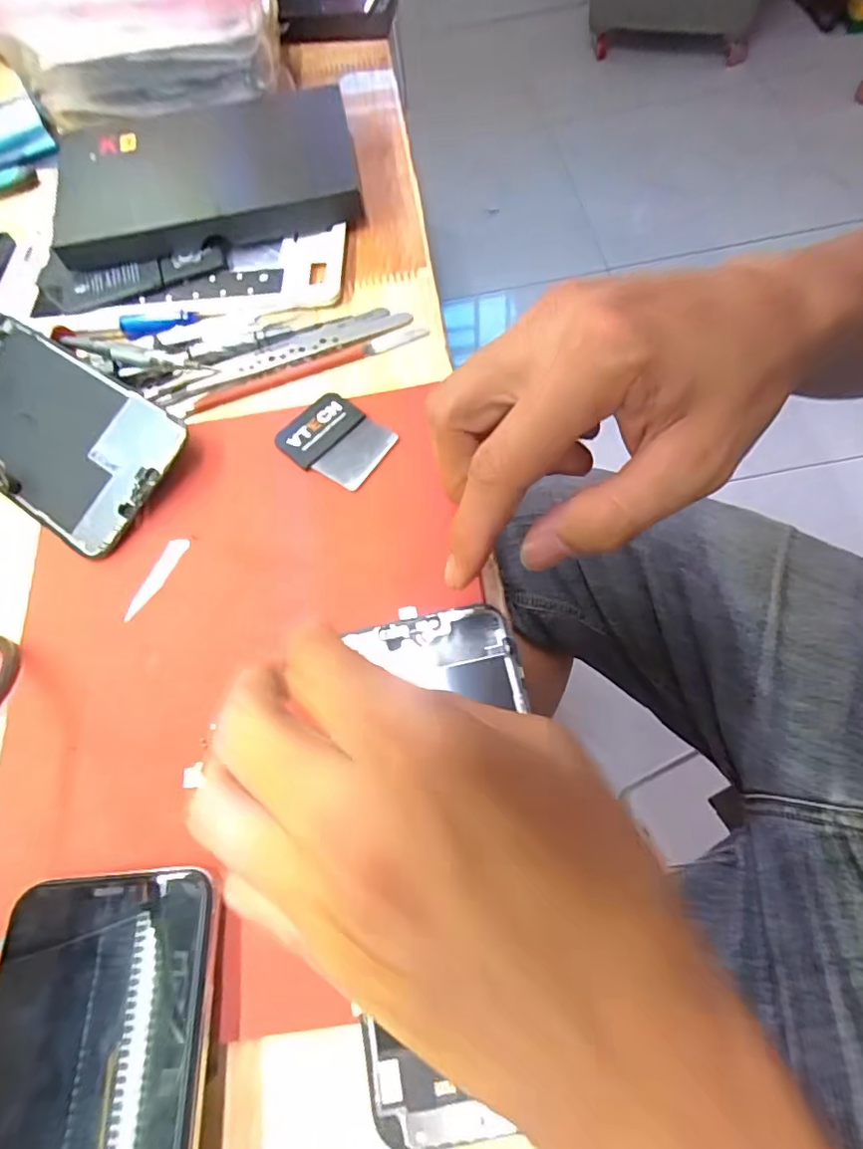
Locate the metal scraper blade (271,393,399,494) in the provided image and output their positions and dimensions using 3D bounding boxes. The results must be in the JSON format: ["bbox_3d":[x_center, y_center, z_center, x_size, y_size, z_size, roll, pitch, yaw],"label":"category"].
[{"bbox_3d":[-0.046,-0.064,0.265,0.049,0.004,0.039,35,71,16],"label":"metal scraper blade"}]

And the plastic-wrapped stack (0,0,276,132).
[{"bbox_3d":[-0.188,-0.357,0.356,0.183,0.066,0.123,-11,66,-3],"label":"plastic-wrapped stack"}]

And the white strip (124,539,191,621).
[{"bbox_3d":[-0.118,0.002,0.243,0.008,0.004,0.041,21,68,11],"label":"white strip"}]

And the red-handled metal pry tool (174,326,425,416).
[{"bbox_3d":[-0.065,-0.107,0.293,0.129,0.007,0.009,-18,67,-6],"label":"red-handled metal pry tool"}]

